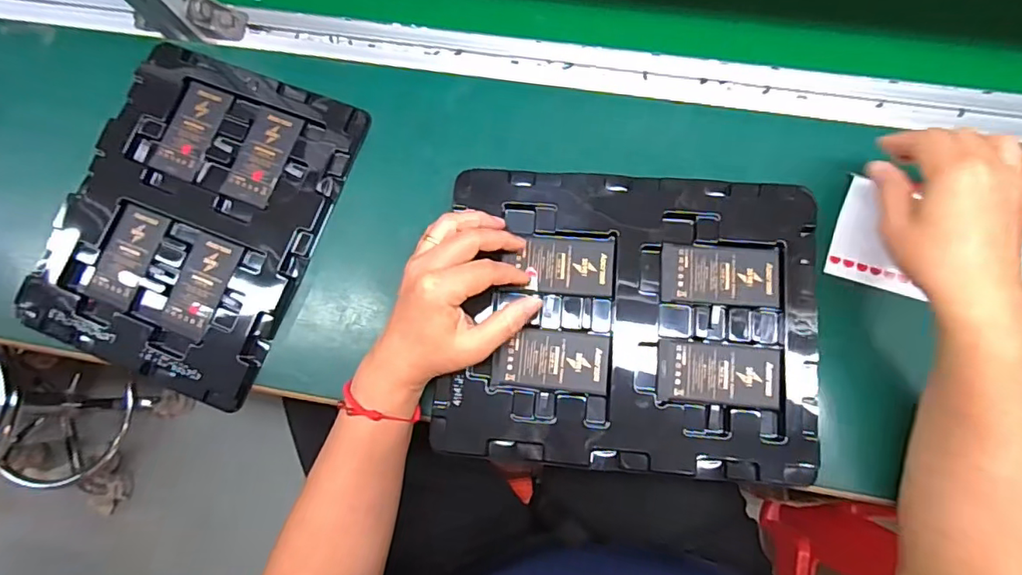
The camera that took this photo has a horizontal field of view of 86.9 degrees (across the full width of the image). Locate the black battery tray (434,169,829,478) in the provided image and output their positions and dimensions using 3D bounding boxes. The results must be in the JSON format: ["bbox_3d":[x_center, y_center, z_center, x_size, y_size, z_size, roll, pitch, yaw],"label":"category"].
[{"bbox_3d":[0.088,0.022,0.403,0.268,0.014,0.218,4,82,3],"label":"black battery tray"}]

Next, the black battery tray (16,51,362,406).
[{"bbox_3d":[-0.276,-0.063,0.465,0.221,0.014,0.274,20,81,7],"label":"black battery tray"}]

